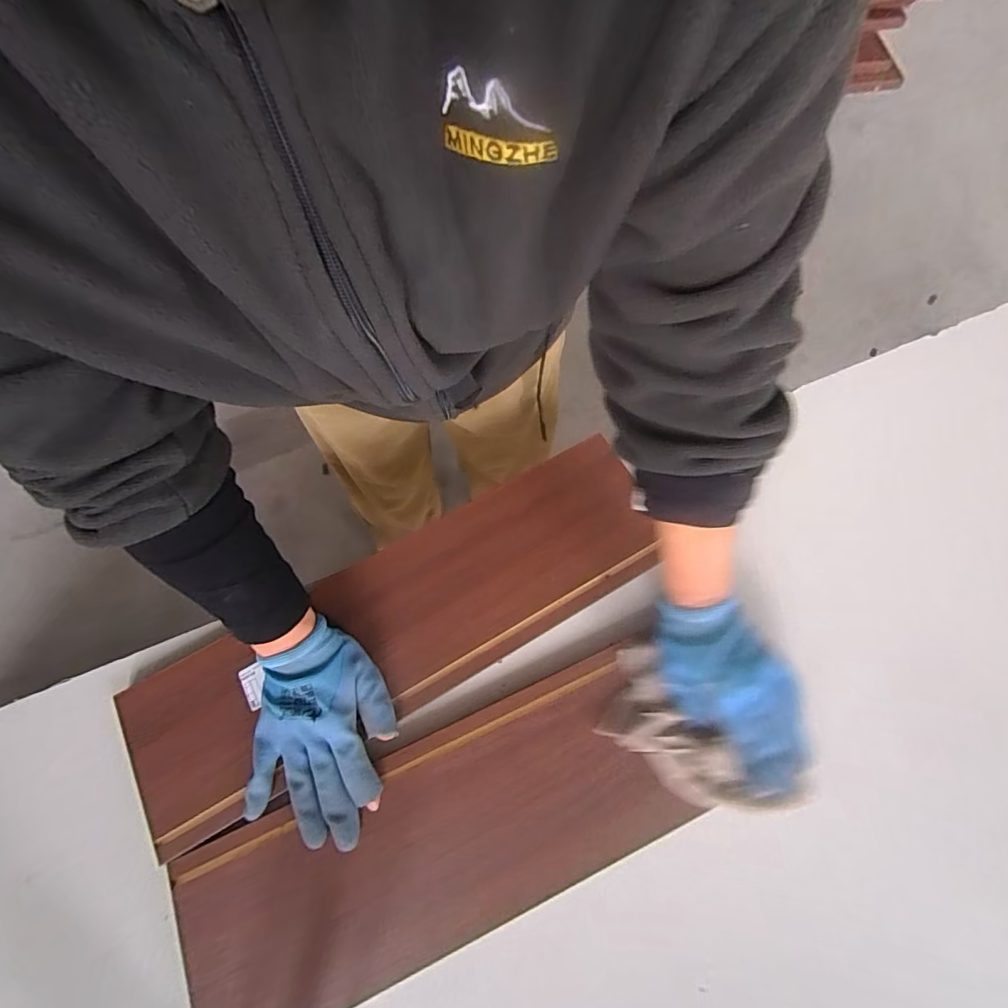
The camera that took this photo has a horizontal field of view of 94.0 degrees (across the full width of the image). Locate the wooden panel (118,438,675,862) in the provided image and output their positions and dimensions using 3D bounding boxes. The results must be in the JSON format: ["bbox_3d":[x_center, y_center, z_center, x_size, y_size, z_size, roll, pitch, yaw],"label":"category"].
[{"bbox_3d":[-0.101,0.118,0.473,0.538,0.020,0.156,-28,72,-8],"label":"wooden panel"}]

